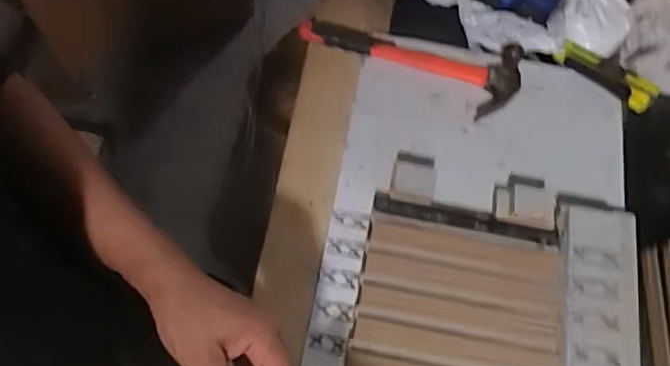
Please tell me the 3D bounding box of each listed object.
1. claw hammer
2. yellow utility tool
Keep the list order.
[{"bbox_3d":[0.086,-0.150,0.657,0.252,0.023,0.084,19,67,6],"label":"claw hammer"},{"bbox_3d":[0.306,-0.123,0.646,0.112,0.019,0.036,37,70,13],"label":"yellow utility tool"}]

